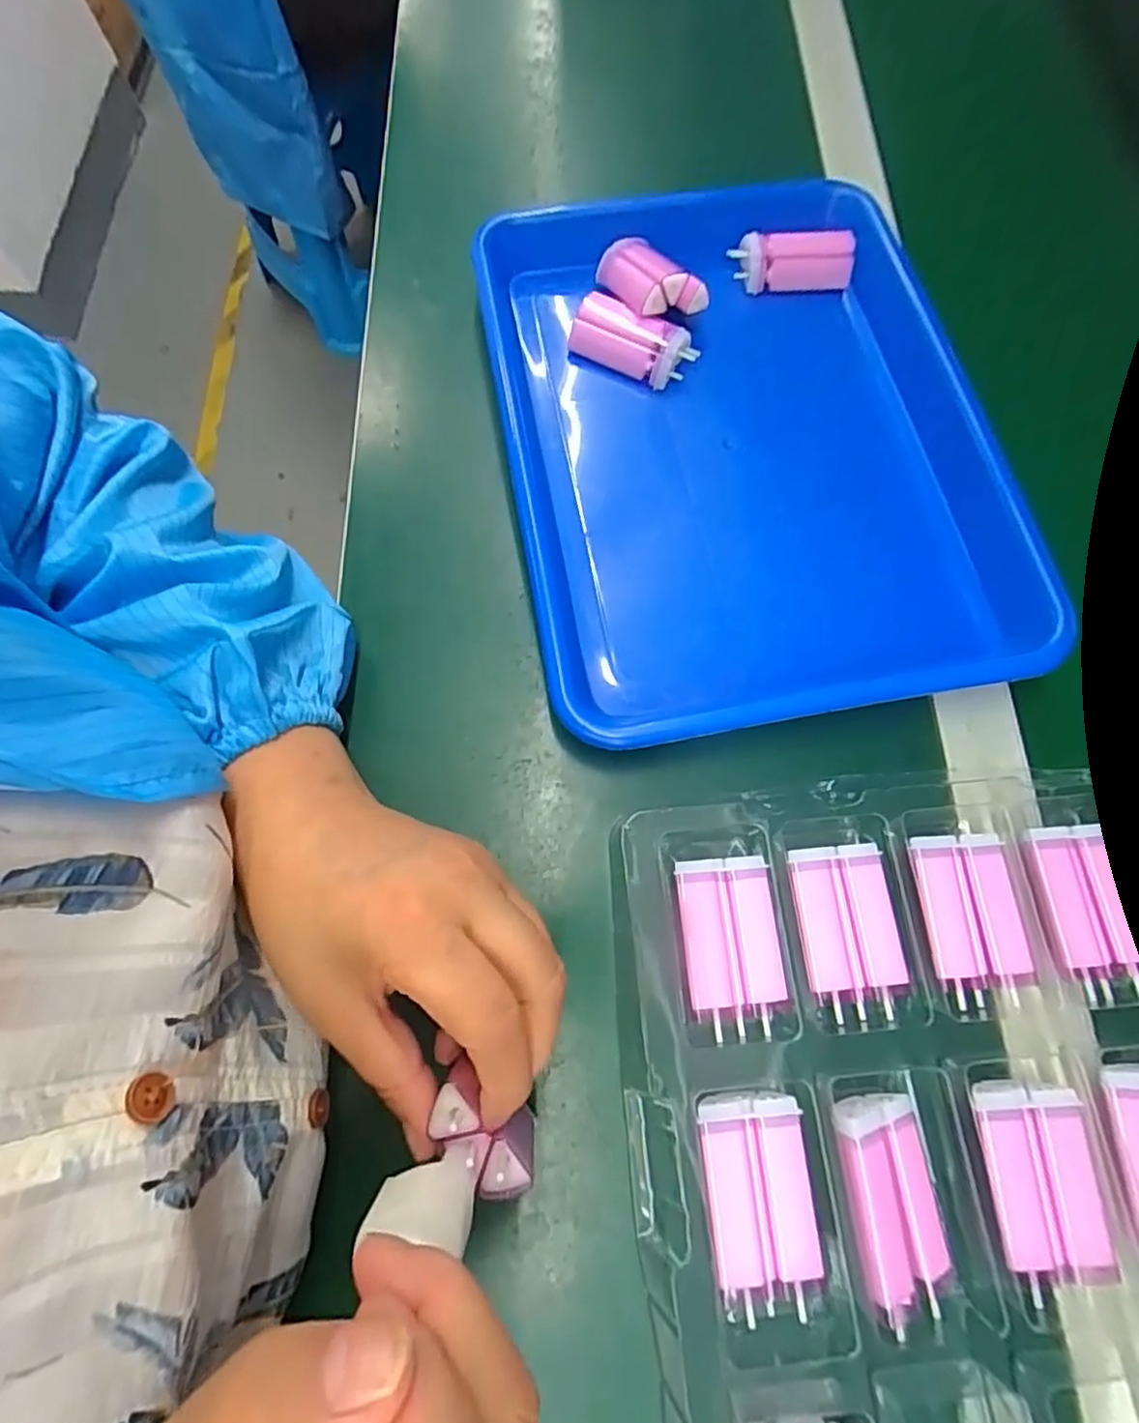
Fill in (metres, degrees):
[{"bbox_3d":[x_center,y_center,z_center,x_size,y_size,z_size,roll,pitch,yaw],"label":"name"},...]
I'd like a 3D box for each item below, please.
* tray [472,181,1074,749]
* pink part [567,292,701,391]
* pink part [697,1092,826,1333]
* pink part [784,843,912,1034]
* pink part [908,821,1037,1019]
[{"bbox_3d":[0.099,-0.153,0.347,0.251,0.035,0.328,-10,72,-4],"label":"tray"},{"bbox_3d":[0.038,-0.213,0.367,0.068,0.024,0.031,26,73,8],"label":"pink part"},{"bbox_3d":[0.071,0.182,0.241,0.039,0.017,0.069,-4,72,-2],"label":"pink part"},{"bbox_3d":[0.117,0.091,0.267,0.040,0.005,0.068,-4,72,-2],"label":"pink part"},{"bbox_3d":[0.172,0.087,0.270,0.041,0.006,0.070,-4,72,-2],"label":"pink part"}]

